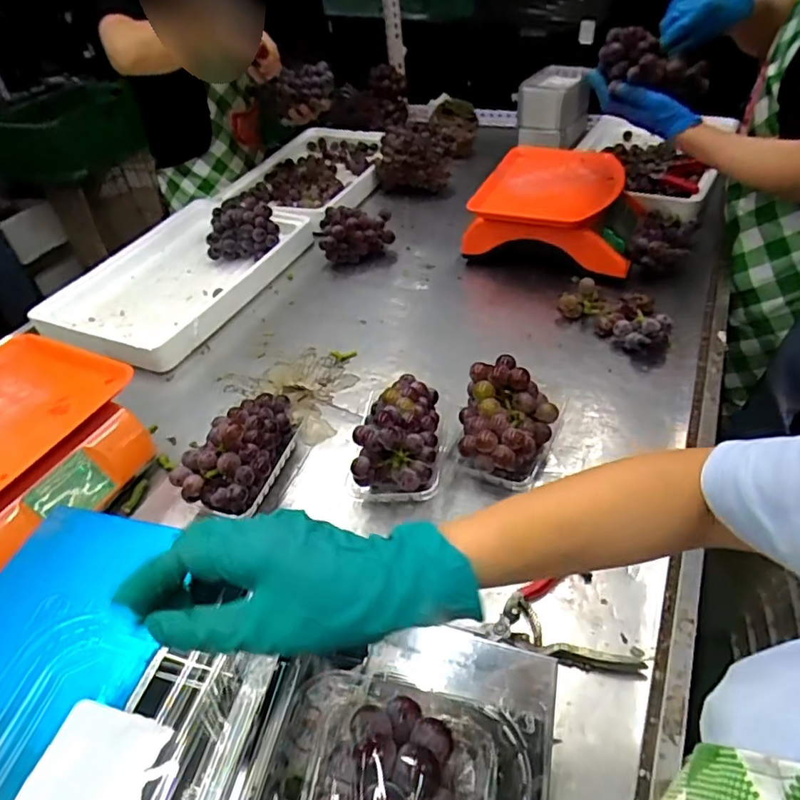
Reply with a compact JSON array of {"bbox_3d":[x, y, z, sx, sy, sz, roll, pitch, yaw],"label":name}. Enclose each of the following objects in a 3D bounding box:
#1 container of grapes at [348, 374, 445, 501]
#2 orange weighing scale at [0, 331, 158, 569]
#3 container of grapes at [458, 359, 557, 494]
[{"bbox_3d":[-0.004,0.044,0.690,0.104,0.089,0.156,-1,43,6],"label":"container of grapes"},{"bbox_3d":[-0.491,0.065,0.694,0.257,0.106,0.301,15,47,21],"label":"orange weighing scale"},{"bbox_3d":[0.121,0.031,0.677,0.106,0.109,0.119,18,48,24],"label":"container of grapes"}]

